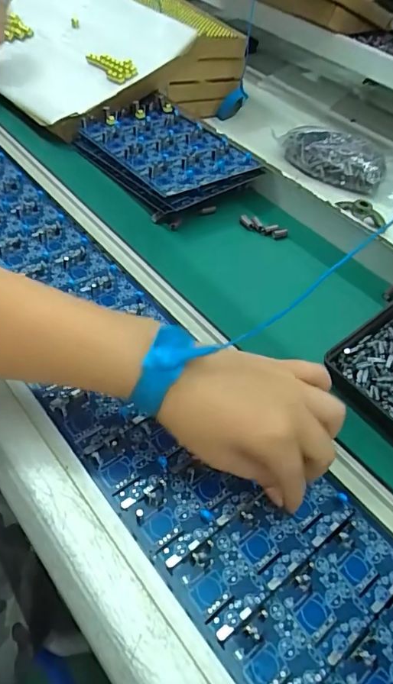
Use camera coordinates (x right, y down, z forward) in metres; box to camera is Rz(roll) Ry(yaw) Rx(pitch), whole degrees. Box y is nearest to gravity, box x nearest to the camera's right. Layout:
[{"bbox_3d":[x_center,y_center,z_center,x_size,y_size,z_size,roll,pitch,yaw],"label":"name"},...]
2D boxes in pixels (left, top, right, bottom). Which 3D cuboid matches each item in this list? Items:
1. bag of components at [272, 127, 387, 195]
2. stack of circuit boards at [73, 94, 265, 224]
[{"bbox_3d":[0.239,-0.329,0.839,0.193,0.056,0.114,15,50,5],"label":"bag of components"},{"bbox_3d":[-0.041,-0.227,0.568,0.133,0.046,0.203,-32,61,-27],"label":"stack of circuit boards"}]

